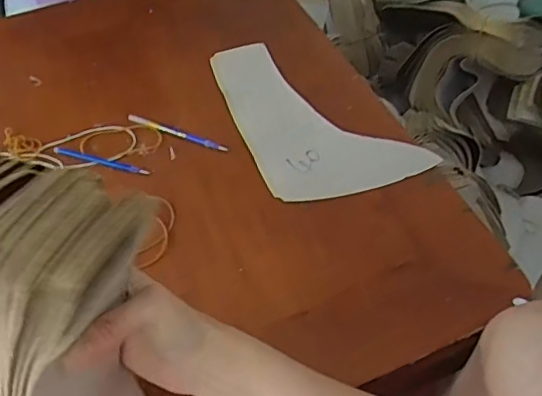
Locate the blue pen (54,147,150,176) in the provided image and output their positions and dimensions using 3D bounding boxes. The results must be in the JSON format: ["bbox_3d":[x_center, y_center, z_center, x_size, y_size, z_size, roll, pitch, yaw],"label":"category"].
[{"bbox_3d":[-0.178,-0.038,0.594,0.110,0.004,0.008,14,57,12],"label":"blue pen"}]

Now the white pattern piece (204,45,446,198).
[{"bbox_3d":[0.020,-0.076,0.609,0.133,0.010,0.272,-42,62,-17],"label":"white pattern piece"}]

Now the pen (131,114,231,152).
[{"bbox_3d":[-0.101,-0.071,0.610,0.122,0.004,0.009,22,59,17],"label":"pen"}]

